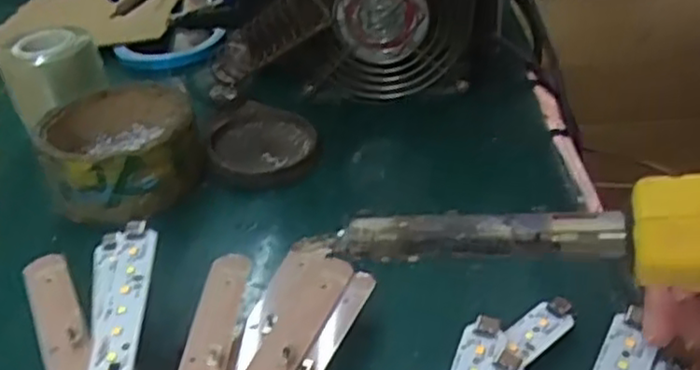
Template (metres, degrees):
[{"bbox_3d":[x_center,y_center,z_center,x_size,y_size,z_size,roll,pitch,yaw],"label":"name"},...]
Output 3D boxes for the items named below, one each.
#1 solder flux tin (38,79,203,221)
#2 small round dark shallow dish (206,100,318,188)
[{"bbox_3d":[-0.135,-0.020,0.408,0.086,0.046,0.084,-3,36,2],"label":"solder flux tin"},{"bbox_3d":[-0.053,-0.025,0.429,0.064,0.020,0.068,-3,36,2],"label":"small round dark shallow dish"}]

